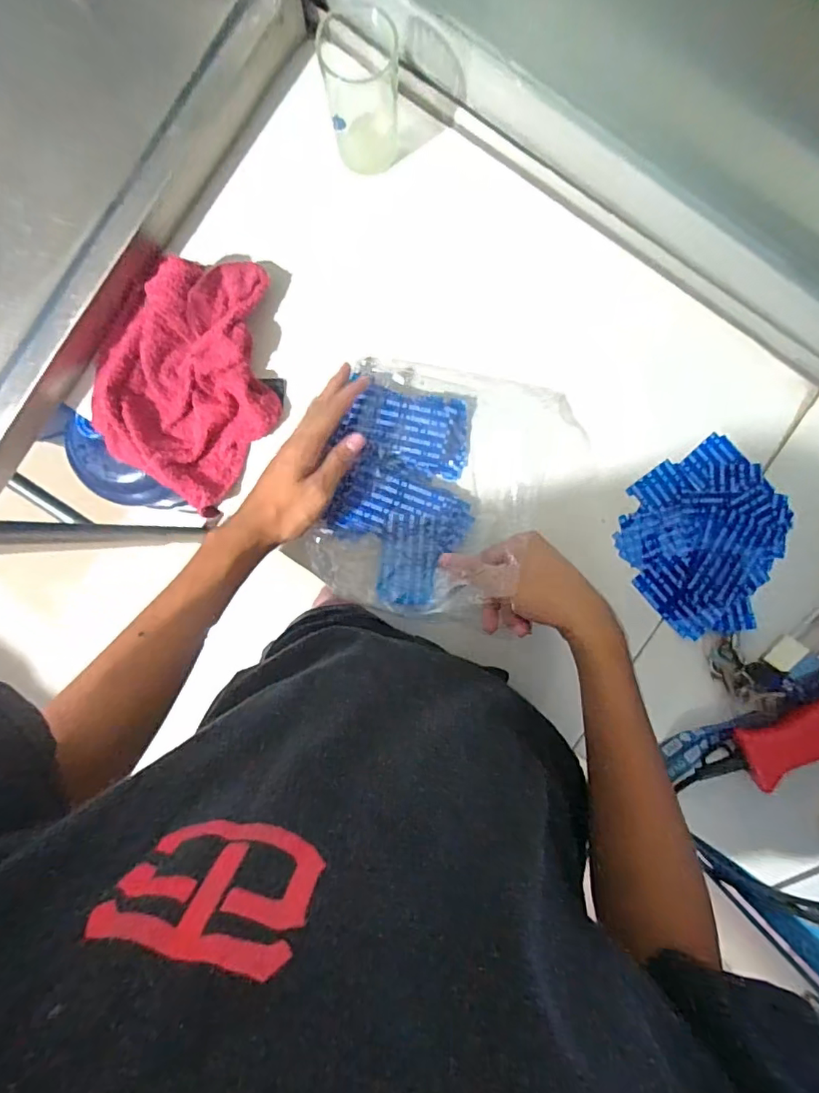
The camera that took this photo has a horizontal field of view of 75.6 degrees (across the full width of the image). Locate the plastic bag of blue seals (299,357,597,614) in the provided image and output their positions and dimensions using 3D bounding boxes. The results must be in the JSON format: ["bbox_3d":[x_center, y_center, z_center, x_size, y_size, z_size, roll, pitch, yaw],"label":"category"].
[{"bbox_3d":[0.034,-0.049,0.478,0.211,0.040,0.221,15,90,-2],"label":"plastic bag of blue seals"}]

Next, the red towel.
[{"bbox_3d":[-0.195,-0.161,0.477,0.166,0.048,0.210,34,90,-1],"label":"red towel"}]

